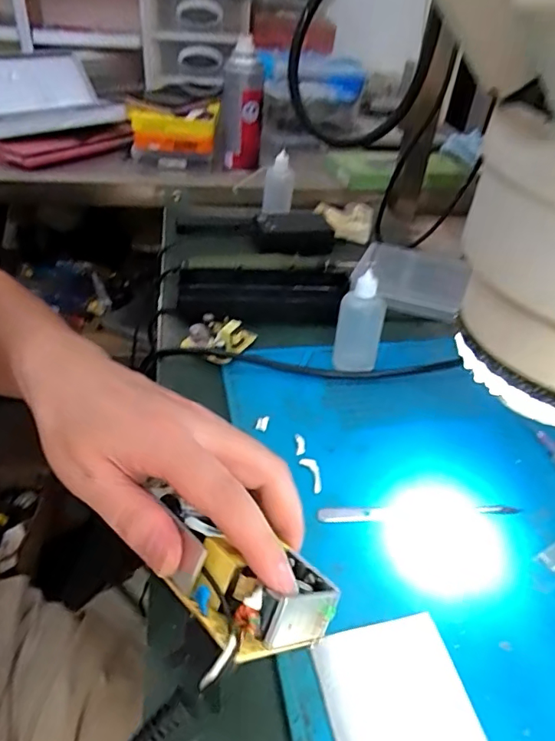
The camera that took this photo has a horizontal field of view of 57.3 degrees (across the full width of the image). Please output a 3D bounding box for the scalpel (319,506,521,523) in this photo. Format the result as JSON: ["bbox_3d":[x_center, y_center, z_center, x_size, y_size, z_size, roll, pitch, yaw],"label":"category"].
[{"bbox_3d":[0.089,0.089,0.319,0.127,0.006,0.012,-2,40,-7],"label":"scalpel"}]

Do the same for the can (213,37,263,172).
[{"bbox_3d":[-0.051,-0.342,0.668,0.060,0.142,0.055,0,39,-6],"label":"can"}]

